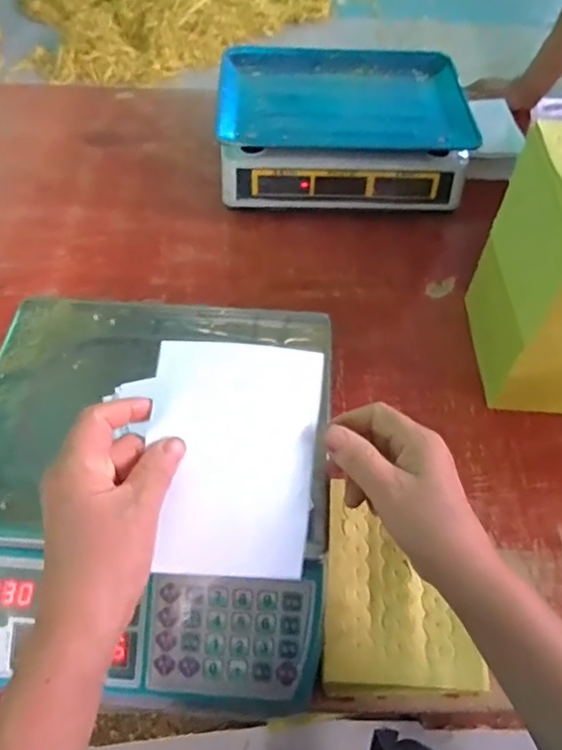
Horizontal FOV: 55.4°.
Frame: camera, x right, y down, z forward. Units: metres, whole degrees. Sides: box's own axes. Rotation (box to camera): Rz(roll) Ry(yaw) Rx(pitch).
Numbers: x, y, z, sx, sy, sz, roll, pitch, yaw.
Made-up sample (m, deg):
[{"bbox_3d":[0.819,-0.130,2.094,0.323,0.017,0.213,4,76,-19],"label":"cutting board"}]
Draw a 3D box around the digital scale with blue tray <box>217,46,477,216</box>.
[{"bbox_3d":[0.084,-0.344,0.762,0.329,0.111,0.255,-1,56,-2],"label":"digital scale with blue tray"}]

